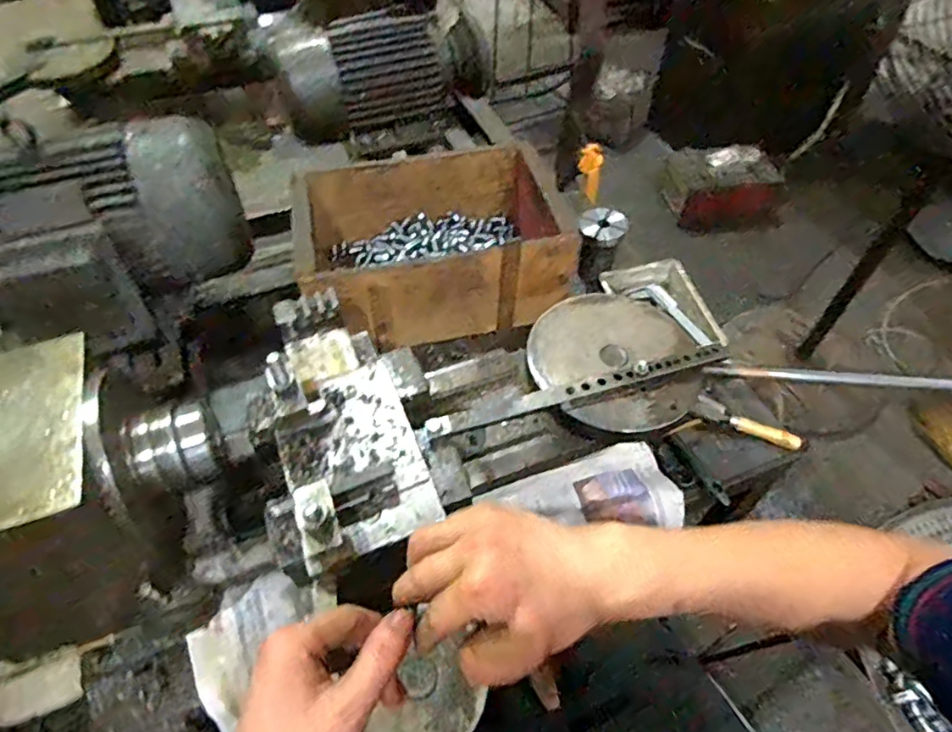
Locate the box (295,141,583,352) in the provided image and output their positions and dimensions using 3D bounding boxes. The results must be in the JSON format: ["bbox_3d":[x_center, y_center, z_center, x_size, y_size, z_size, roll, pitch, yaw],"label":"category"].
[{"bbox_3d":[-0.068,-0.182,0.831,0.351,0.136,0.263,-12,52,-10],"label":"box"}]

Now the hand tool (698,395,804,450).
[{"bbox_3d":[0.345,0.073,0.735,0.127,0.014,0.028,30,57,21],"label":"hand tool"}]

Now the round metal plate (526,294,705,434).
[{"bbox_3d":[0.151,-0.011,0.637,0.180,0.018,0.179,0,51,0],"label":"round metal plate"}]

